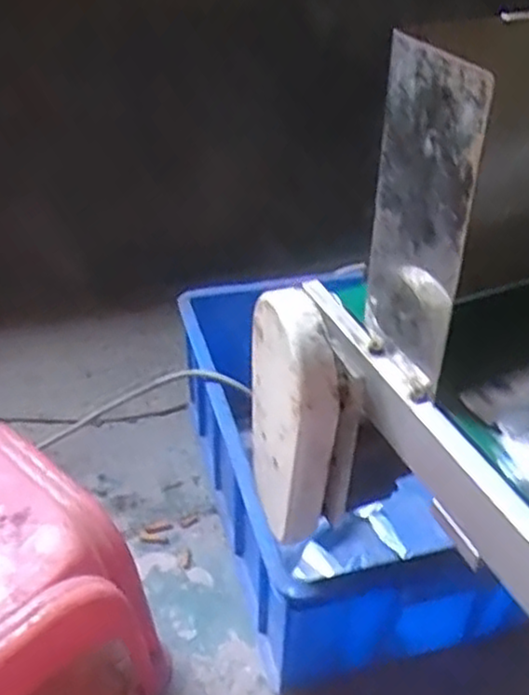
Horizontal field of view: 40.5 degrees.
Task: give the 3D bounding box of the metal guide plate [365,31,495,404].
[{"bbox_3d":[0.094,-0.074,0.445,0.009,0.210,0.091,-14,38,-19],"label":"metal guide plate"}]

